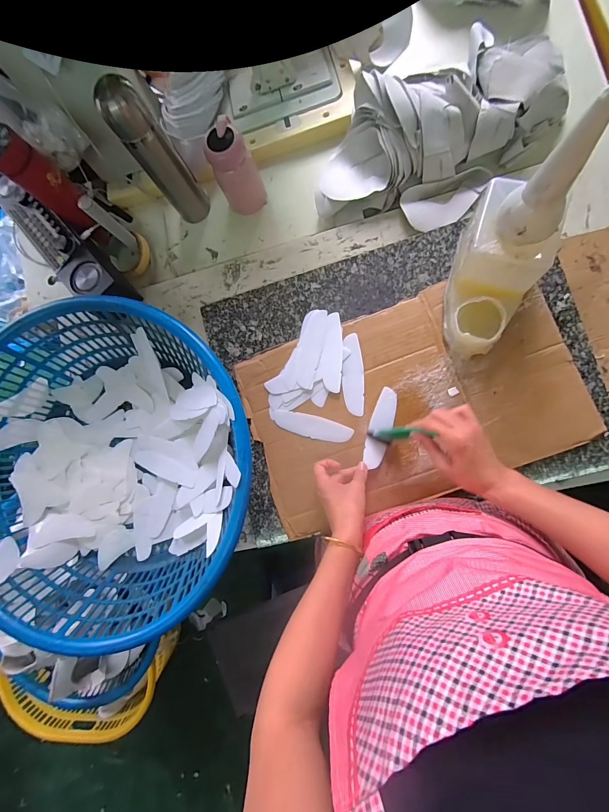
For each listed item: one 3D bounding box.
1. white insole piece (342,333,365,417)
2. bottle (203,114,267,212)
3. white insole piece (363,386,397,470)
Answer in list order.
[{"bbox_3d":[0.083,-0.053,0.567,0.035,0.004,0.136,-1,85,8],"label":"white insole piece"},{"bbox_3d":[-0.123,-0.424,0.603,0.071,0.137,0.066,-24,82,5],"label":"bottle"},{"bbox_3d":[0.125,0.036,0.548,0.036,0.005,0.132,18,85,7],"label":"white insole piece"}]

